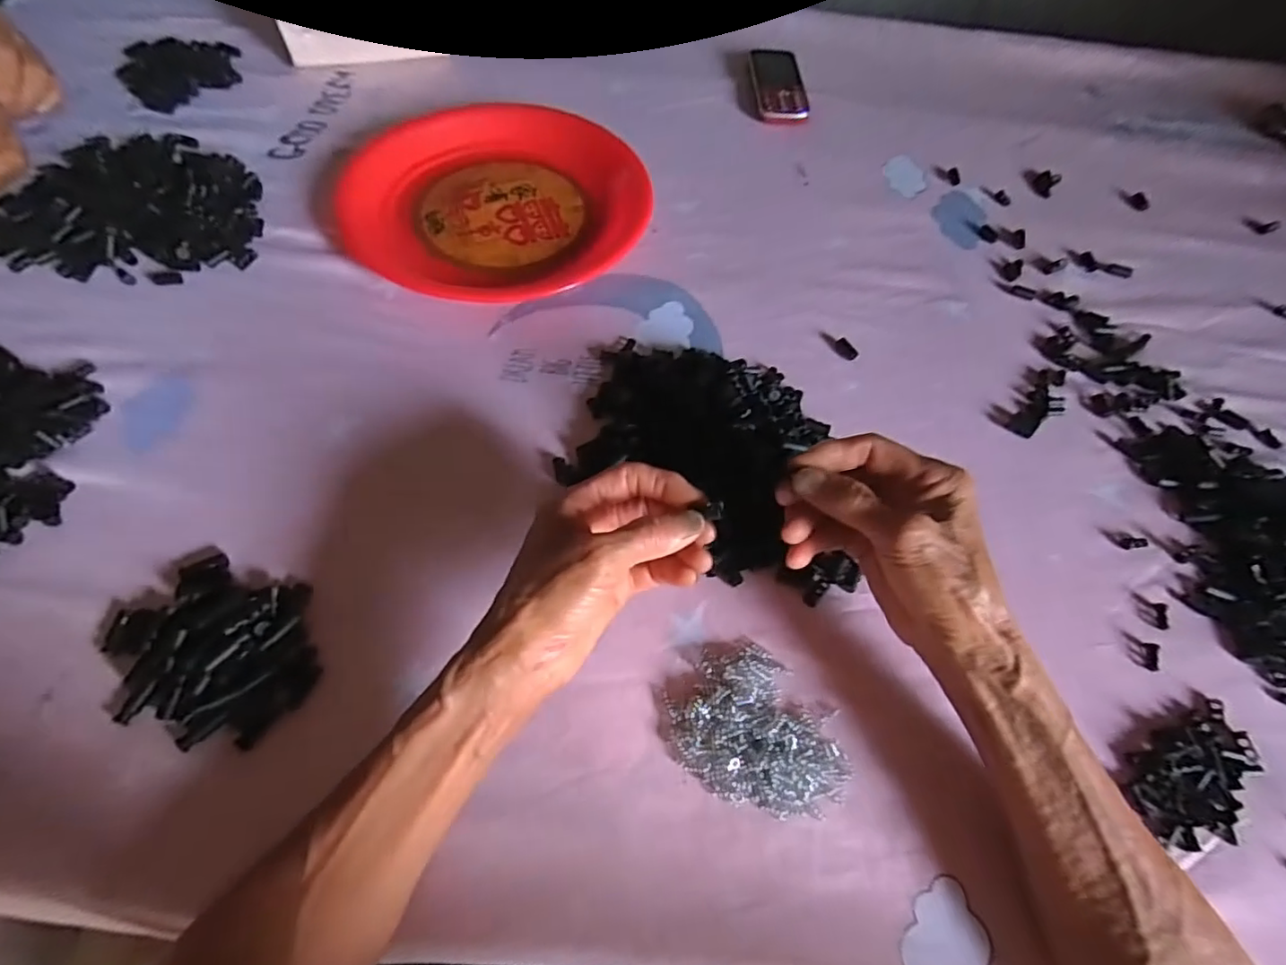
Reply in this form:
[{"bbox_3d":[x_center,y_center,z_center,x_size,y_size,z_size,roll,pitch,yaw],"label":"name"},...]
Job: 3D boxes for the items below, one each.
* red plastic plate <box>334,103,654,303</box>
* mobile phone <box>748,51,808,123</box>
[{"bbox_3d":[-0.135,-0.263,0.532,0.248,0.019,0.257,1,61,-2],"label":"red plastic plate"},{"bbox_3d":[0.143,-0.422,0.631,0.051,0.013,0.123,-1,61,-3],"label":"mobile phone"}]

